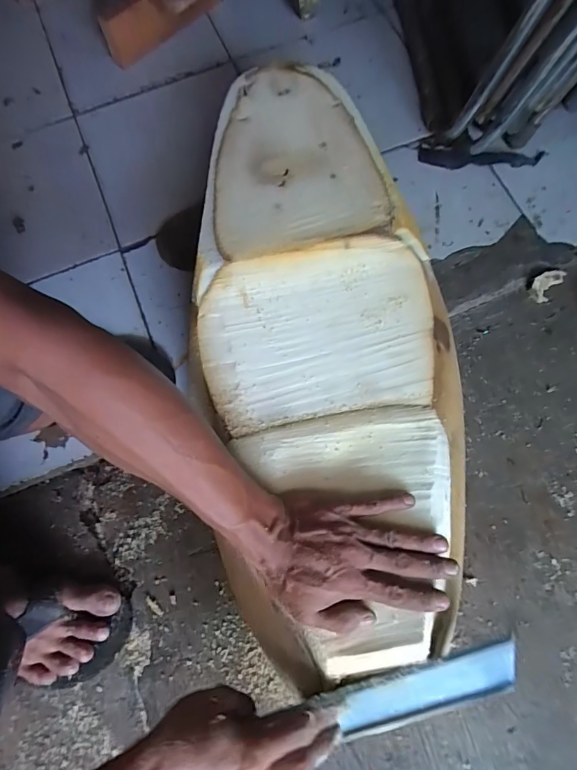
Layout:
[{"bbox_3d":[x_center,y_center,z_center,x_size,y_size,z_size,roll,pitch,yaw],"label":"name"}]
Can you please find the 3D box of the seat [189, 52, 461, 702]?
[{"bbox_3d":[0.038,-0.039,0.493,0.280,0.122,0.653,-7,83,0],"label":"seat"}]

